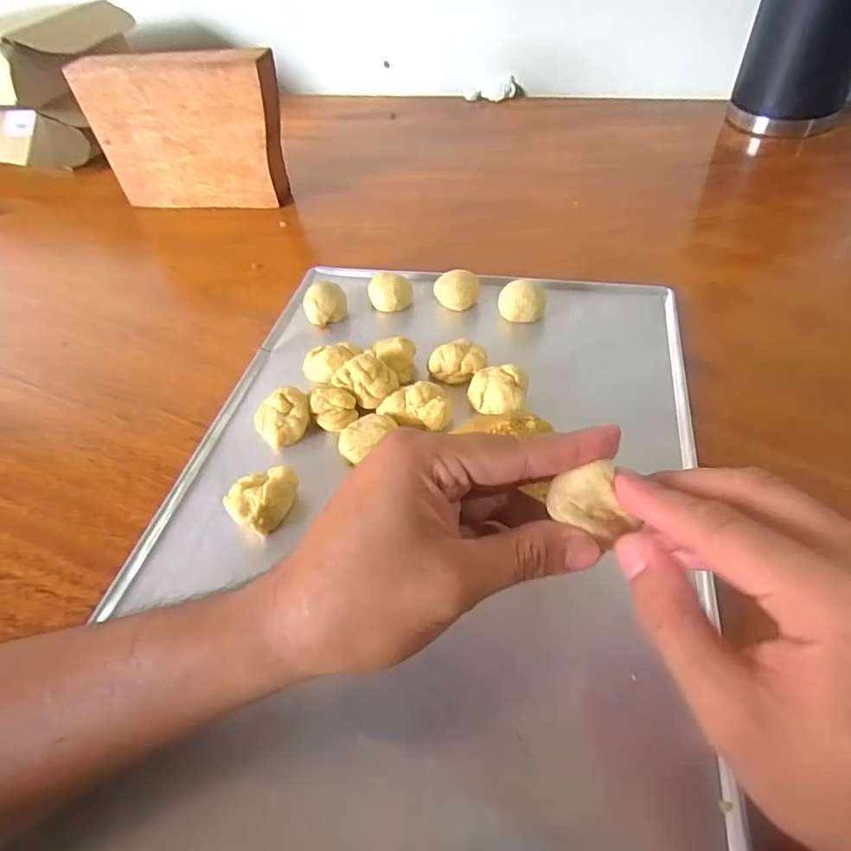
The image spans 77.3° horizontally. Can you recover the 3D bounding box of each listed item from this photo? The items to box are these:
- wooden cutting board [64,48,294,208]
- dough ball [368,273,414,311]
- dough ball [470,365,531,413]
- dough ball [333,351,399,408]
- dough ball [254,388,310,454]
[{"bbox_3d":[-0.260,-0.319,0.586,0.208,0.153,0.033,2,49,8],"label":"wooden cutting board"},{"bbox_3d":[-0.030,-0.113,0.458,0.037,0.031,0.029,-11,48,-4],"label":"dough ball"},{"bbox_3d":[0.050,-0.020,0.371,0.040,0.030,0.034,7,49,12],"label":"dough ball"},{"bbox_3d":[-0.042,-0.034,0.375,0.036,0.025,0.031,24,55,25],"label":"dough ball"},{"bbox_3d":[-0.098,-0.006,0.368,0.036,0.029,0.029,-31,52,-20],"label":"dough ball"}]

